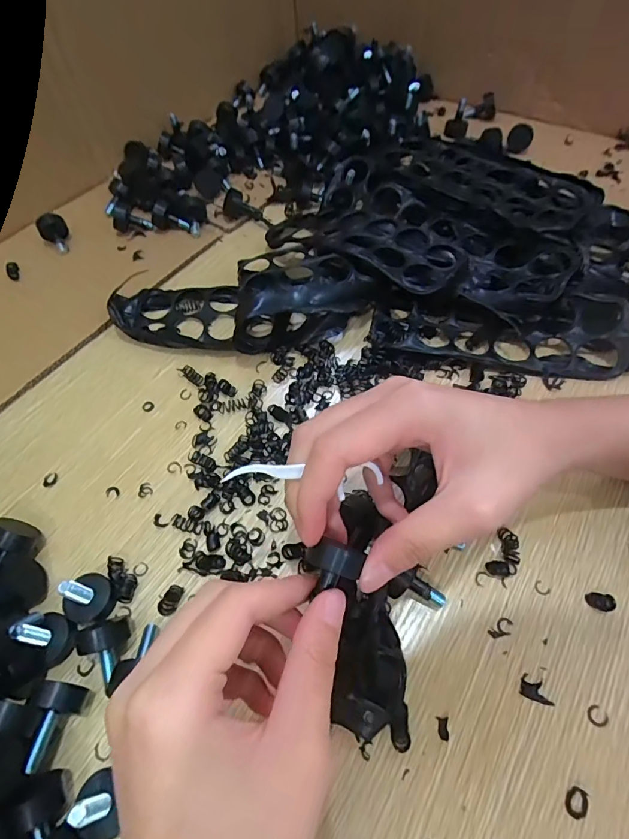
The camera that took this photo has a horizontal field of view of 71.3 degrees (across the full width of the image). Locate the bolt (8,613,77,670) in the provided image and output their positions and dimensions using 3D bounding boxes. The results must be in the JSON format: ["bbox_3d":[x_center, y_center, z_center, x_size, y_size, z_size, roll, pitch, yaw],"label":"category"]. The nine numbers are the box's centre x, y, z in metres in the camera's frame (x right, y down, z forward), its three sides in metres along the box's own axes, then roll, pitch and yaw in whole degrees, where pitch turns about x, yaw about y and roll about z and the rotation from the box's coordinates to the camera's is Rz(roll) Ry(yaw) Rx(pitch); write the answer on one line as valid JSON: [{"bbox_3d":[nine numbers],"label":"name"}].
[{"bbox_3d":[-0.135,0.107,0.215,0.019,0.027,0.023,9,58,9],"label":"bolt"}]

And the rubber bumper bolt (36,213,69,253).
[{"bbox_3d":[-0.238,-0.172,0.401,0.024,0.023,0.028,-29,61,-15],"label":"rubber bumper bolt"}]

